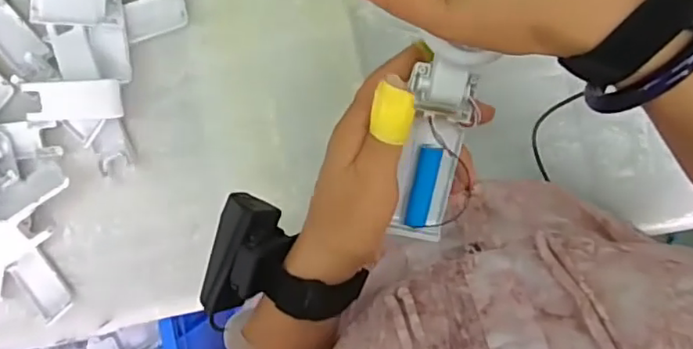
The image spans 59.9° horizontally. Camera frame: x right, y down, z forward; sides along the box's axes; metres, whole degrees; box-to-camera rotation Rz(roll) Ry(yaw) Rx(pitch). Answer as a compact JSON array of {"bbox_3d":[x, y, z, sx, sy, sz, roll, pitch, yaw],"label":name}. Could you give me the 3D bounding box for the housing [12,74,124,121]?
[{"bbox_3d":[-0.281,-0.075,0.607,0.115,0.019,0.041,2,90,8],"label":"housing"}]

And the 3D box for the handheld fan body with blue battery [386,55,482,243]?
[{"bbox_3d":[0.053,-0.014,0.353,0.036,0.027,0.114,12,114,7],"label":"handheld fan body with blue battery"}]

